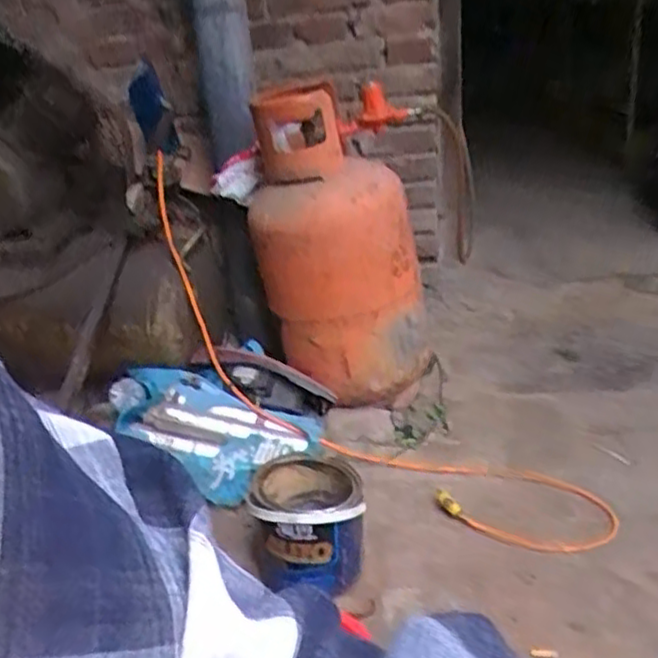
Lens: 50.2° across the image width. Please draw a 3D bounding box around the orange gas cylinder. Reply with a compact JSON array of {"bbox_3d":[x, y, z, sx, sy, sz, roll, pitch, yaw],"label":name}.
[{"bbox_3d":[0.006,-0.150,1.340,0.296,0.585,0.301,-5,25,2],"label":"orange gas cylinder"}]

